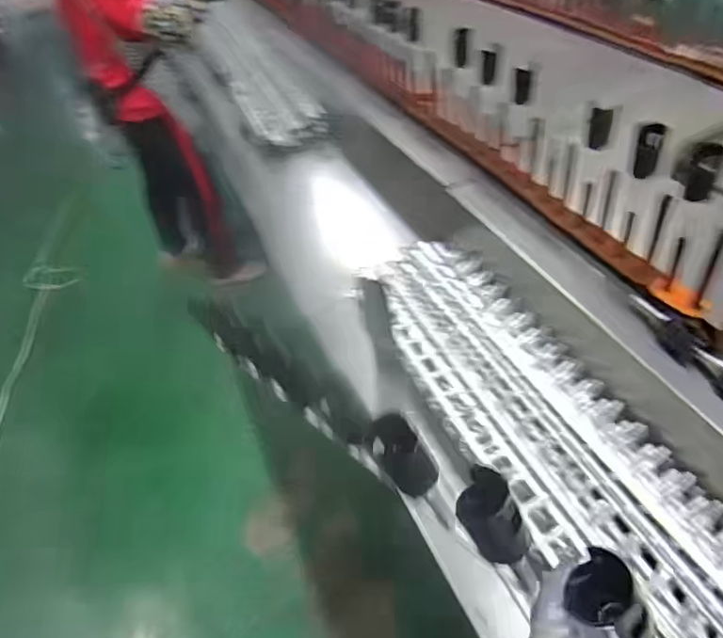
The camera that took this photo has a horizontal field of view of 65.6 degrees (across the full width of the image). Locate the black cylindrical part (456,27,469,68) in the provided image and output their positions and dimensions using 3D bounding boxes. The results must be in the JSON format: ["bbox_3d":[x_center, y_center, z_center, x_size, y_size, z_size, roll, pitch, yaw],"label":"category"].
[{"bbox_3d":[0.207,-0.560,1.158,0.017,0.076,0.028,-2,12,-7],"label":"black cylindrical part"}]

